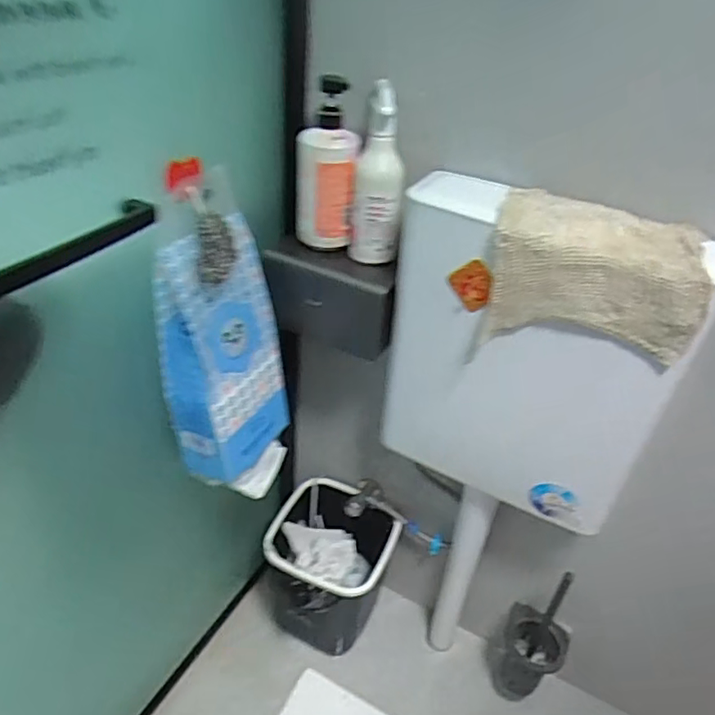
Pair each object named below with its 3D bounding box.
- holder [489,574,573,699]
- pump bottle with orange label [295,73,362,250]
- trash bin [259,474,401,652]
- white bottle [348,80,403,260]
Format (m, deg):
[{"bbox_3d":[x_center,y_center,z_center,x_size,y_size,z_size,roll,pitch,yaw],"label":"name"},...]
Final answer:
[{"bbox_3d":[0.326,0.545,1.132,0.123,0.316,0.104,26,39,26],"label":"holder"},{"bbox_3d":[-0.043,-0.260,0.827,0.067,0.219,0.073,-7,37,-18],"label":"pump bottle with orange label"},{"bbox_3d":[-0.062,0.454,1.225,0.225,0.297,0.252,18,36,16],"label":"trash bin"},{"bbox_3d":[0.031,-0.247,0.826,0.065,0.230,0.050,7,35,1],"label":"white bottle"}]

